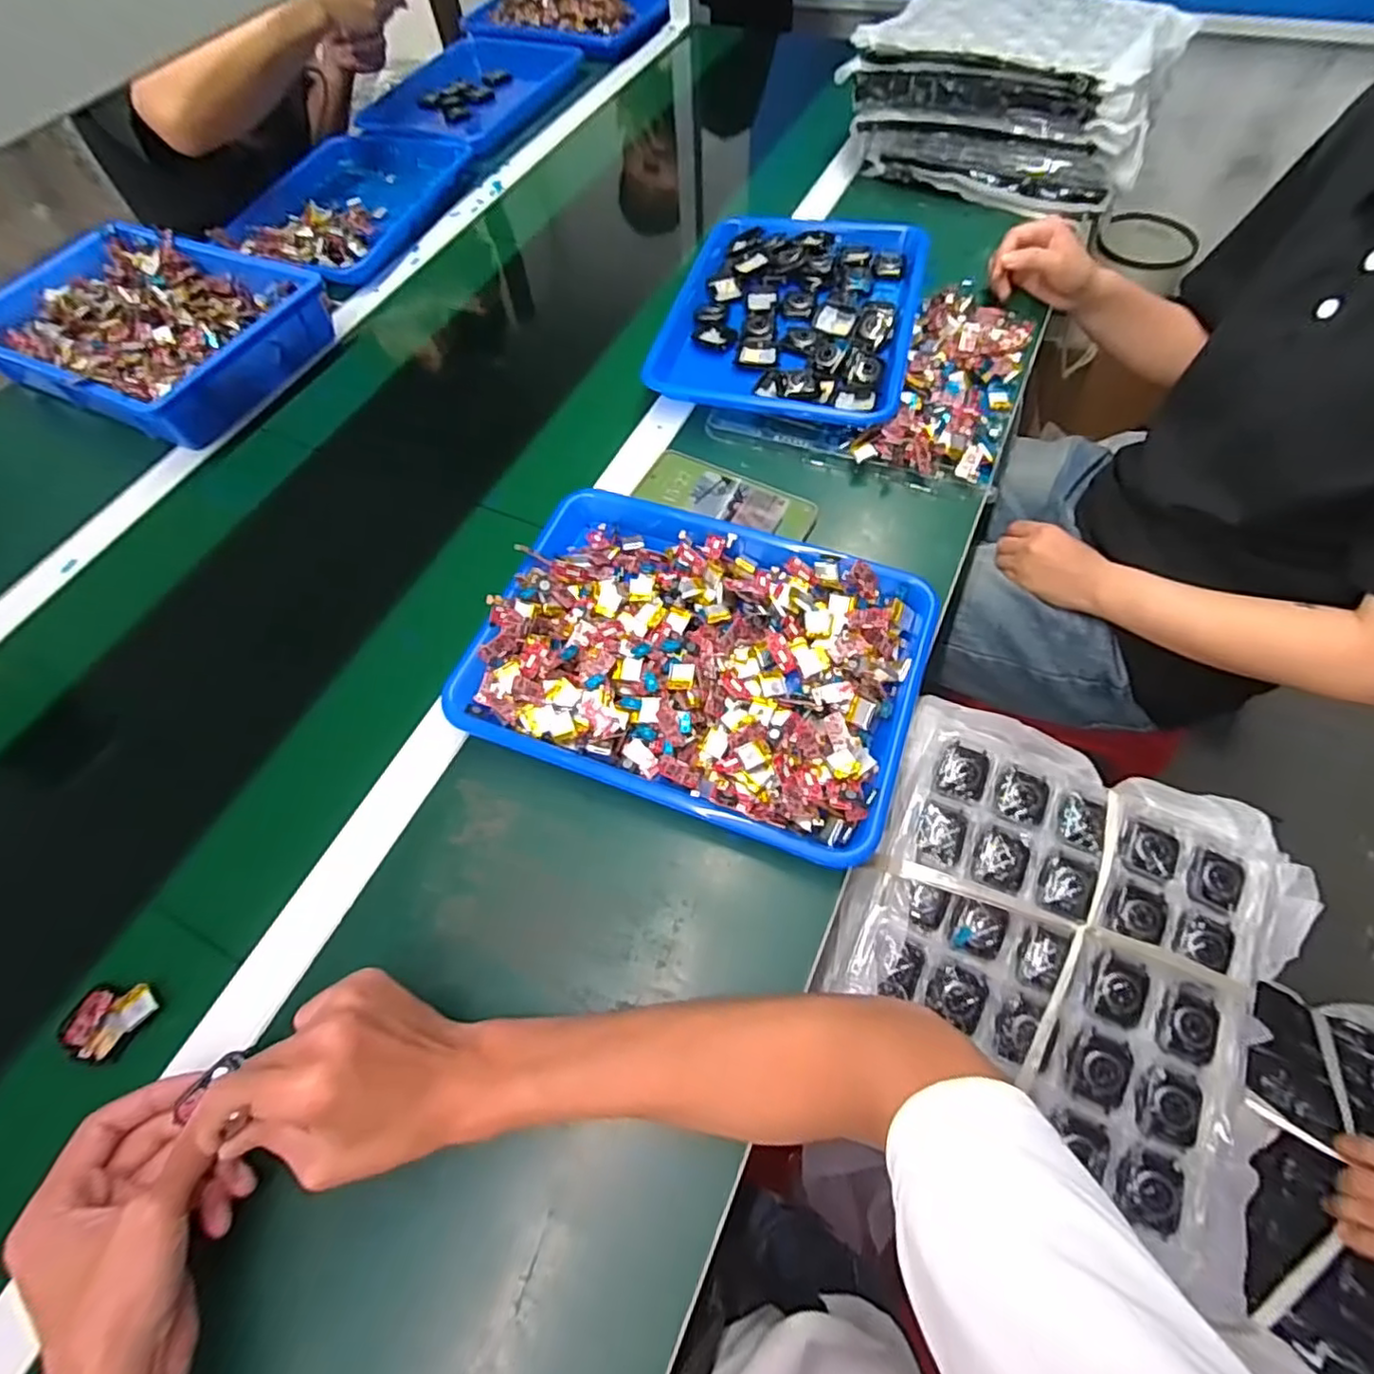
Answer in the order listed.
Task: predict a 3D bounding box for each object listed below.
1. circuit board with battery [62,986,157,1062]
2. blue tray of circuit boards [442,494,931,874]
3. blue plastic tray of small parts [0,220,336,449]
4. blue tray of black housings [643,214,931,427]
[{"bbox_3d":[-0.369,0.213,0.410,0.053,0.019,0.040,-2,61,3],"label":"circuit board with battery"},{"bbox_3d":[0.009,-0.031,0.497,0.325,0.038,0.247,19,64,14],"label":"blue tray of circuit boards"},{"bbox_3d":[-0.614,-0.421,0.742,0.354,0.056,0.264,23,65,16],"label":"blue plastic tray of small parts"},{"bbox_3d":[0.118,-0.415,0.698,0.249,0.031,0.324,12,62,11],"label":"blue tray of black housings"}]

